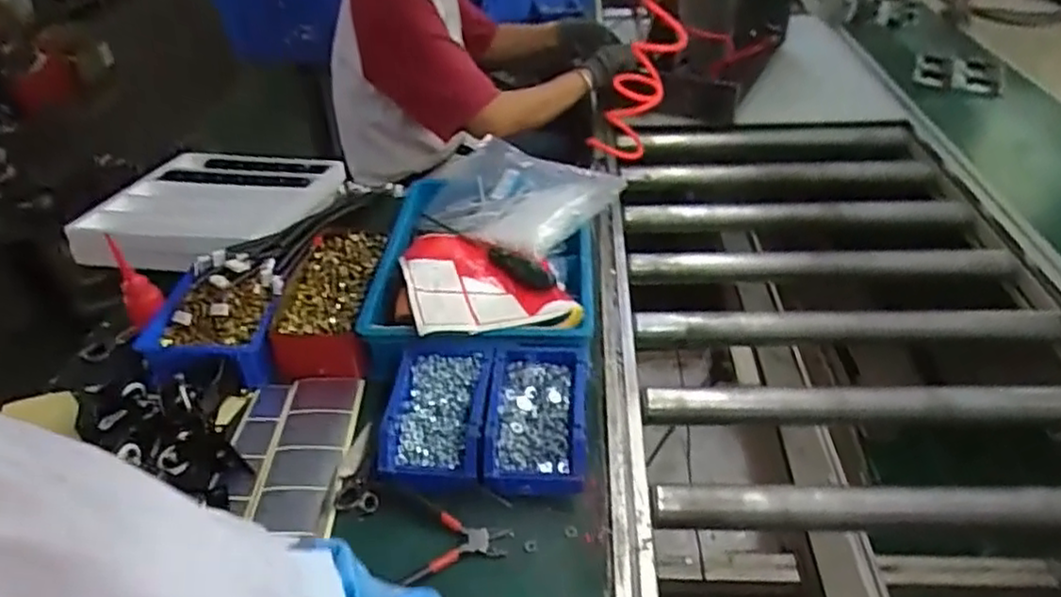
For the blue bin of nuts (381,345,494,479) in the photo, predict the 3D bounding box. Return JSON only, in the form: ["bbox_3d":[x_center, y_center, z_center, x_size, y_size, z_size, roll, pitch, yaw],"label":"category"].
[{"bbox_3d":[-0.100,0.122,0.762,0.103,0.055,0.154,-1,38,4],"label":"blue bin of nuts"}]

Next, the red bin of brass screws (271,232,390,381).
[{"bbox_3d":[-0.260,-0.002,0.935,0.119,0.066,0.238,-4,38,0],"label":"red bin of brass screws"}]

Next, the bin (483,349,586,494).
[{"bbox_3d":[0.009,0.133,0.769,0.107,0.067,0.164,0,38,5],"label":"bin"}]

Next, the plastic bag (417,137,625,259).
[{"bbox_3d":[-0.027,-0.152,1.049,0.264,0.059,0.202,22,45,29],"label":"plastic bag"}]

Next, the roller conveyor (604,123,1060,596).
[{"bbox_3d":[0.474,0.013,1.051,0.706,0.108,1.091,3,39,9],"label":"roller conveyor"}]

